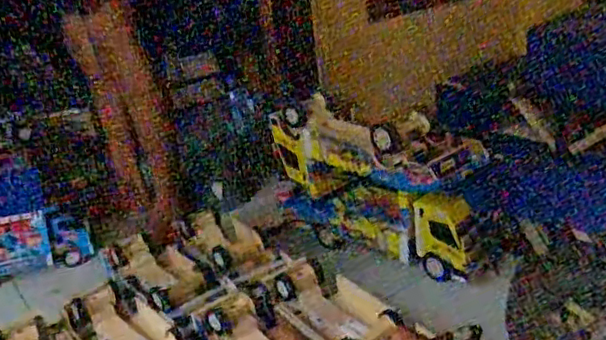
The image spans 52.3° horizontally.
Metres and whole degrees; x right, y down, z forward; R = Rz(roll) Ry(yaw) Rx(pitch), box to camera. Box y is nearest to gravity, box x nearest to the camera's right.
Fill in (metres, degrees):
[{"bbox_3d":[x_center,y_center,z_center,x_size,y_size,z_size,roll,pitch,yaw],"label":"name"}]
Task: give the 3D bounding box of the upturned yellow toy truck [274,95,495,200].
[{"bbox_3d":[0.136,-0.033,1.326,0.473,0.183,0.142,15,31,42],"label":"upturned yellow toy truck"}]

